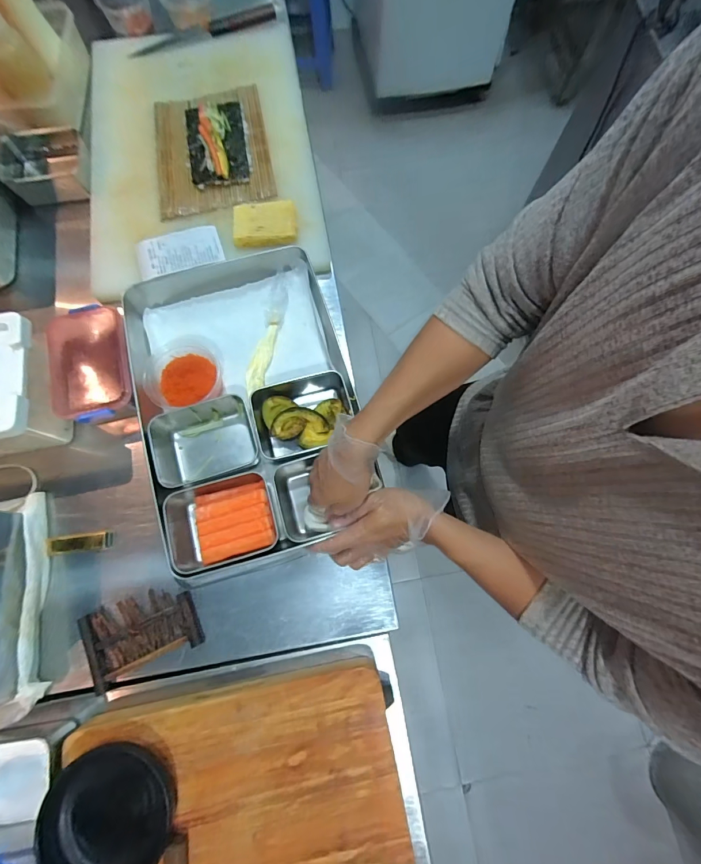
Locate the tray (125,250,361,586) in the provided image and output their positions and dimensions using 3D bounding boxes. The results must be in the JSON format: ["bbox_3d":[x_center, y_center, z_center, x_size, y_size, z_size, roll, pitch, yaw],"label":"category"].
[{"bbox_3d":[-0.151,-0.047,0.560,0.295,0.058,0.450,-15,75,-6],"label":"tray"}]

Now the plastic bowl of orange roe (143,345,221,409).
[{"bbox_3d":[-0.250,-0.082,0.563,0.107,0.041,0.103,-41,79,-11],"label":"plastic bowl of orange roe"}]

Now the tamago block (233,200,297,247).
[{"bbox_3d":[-0.143,-0.352,0.632,0.103,0.025,0.070,-3,75,0],"label":"tamago block"}]

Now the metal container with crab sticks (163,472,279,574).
[{"bbox_3d":[-0.174,0.122,0.511,0.141,0.064,0.111,-15,75,-5],"label":"metal container with crab sticks"}]

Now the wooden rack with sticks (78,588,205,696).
[{"bbox_3d":[-0.279,0.263,0.501,0.143,0.009,0.093,-24,76,-6],"label":"wooden rack with sticks"}]

